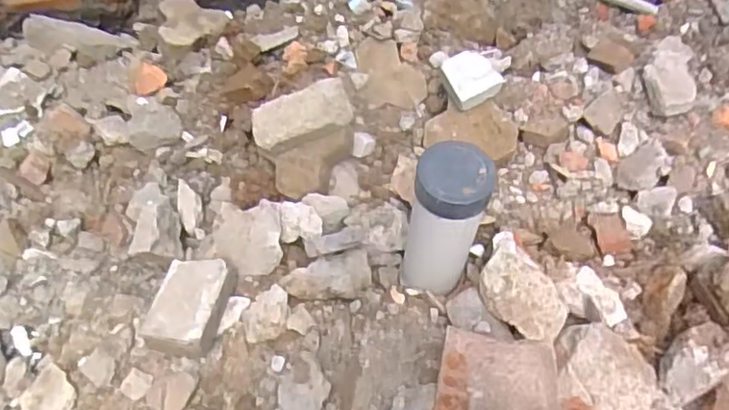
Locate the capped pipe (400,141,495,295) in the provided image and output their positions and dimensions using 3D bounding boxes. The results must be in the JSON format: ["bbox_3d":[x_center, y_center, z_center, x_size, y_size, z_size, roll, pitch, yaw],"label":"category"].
[{"bbox_3d":[0.135,0.041,1.088,0.145,0.322,0.109,8,53,10],"label":"capped pipe"}]

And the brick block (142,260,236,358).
[{"bbox_3d":[-0.308,0.169,1.139,0.117,0.074,0.198,9,54,11],"label":"brick block"}]

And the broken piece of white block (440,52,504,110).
[{"bbox_3d":[0.227,-0.275,1.376,0.105,0.049,0.121,-30,91,-5],"label":"broken piece of white block"}]

